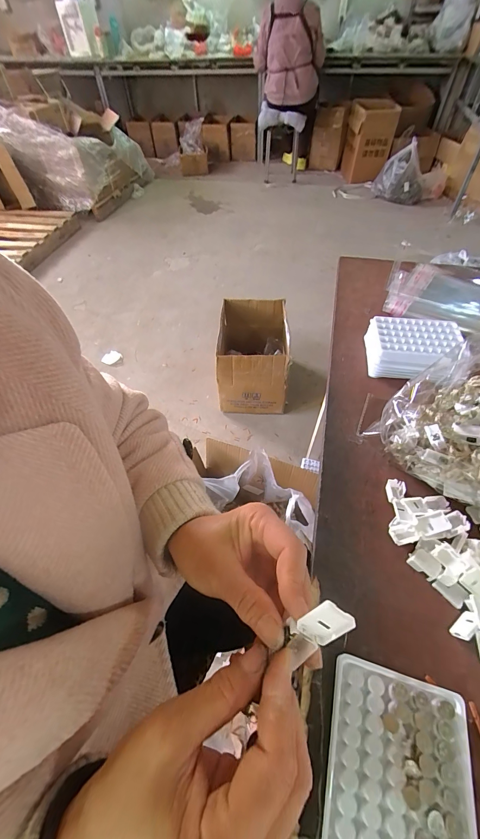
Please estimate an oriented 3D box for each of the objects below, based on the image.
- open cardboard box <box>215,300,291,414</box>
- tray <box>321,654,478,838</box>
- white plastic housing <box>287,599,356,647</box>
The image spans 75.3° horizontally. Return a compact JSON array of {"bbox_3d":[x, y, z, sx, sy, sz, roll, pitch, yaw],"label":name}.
[{"bbox_3d":[0.057,-0.280,1.334,0.275,0.303,0.440,2,54,4],"label":"open cardboard box"},{"bbox_3d":[0.111,0.260,0.220,0.095,0.020,0.129,12,55,11],"label":"tray"},{"bbox_3d":[0.045,0.114,0.172,0.020,0.034,0.004,41,25,2],"label":"white plastic housing"}]

